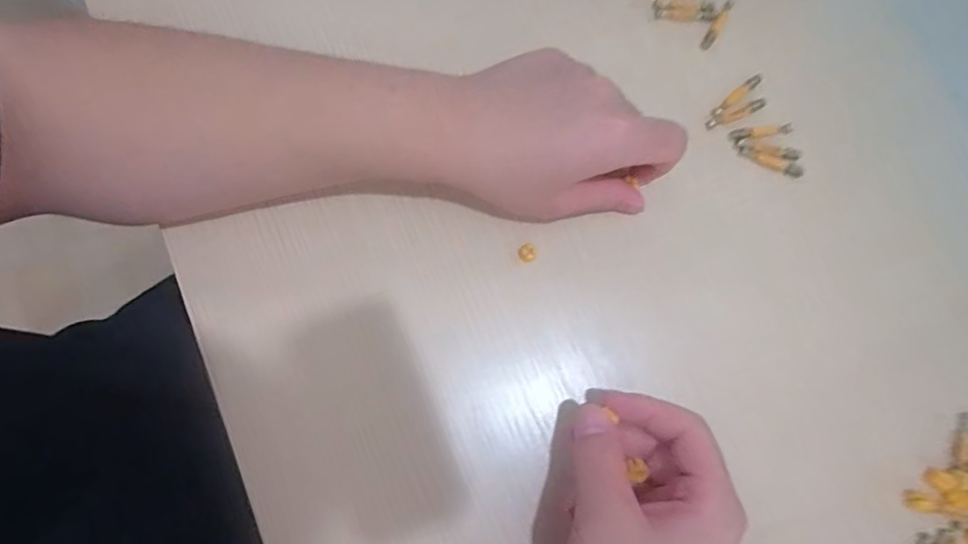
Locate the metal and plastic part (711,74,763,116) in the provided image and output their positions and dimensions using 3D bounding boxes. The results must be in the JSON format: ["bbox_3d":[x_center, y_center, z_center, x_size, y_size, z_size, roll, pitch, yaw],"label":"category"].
[{"bbox_3d":[0.163,-0.114,0.359,0.040,0.004,0.007,-38,82,-6],"label":"metal and plastic part"}]

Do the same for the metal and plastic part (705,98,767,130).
[{"bbox_3d":[0.161,-0.101,0.356,0.041,0.004,0.008,-22,81,-6],"label":"metal and plastic part"}]

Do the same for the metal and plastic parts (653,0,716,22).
[{"bbox_3d":[0.133,-0.174,0.371,0.038,0.005,0.015,5,79,-1],"label":"metal and plastic parts"}]

